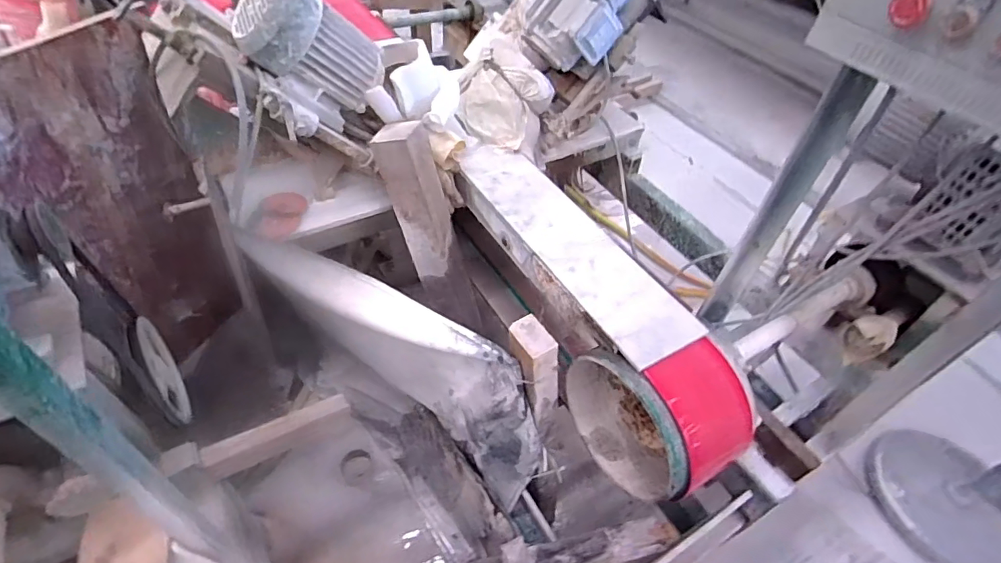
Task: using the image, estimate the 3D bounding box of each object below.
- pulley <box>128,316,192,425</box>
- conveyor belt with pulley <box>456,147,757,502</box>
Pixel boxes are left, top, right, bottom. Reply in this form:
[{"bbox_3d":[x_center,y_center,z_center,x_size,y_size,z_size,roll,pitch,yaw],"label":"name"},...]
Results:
[{"bbox_3d":[-0.622,0.163,0.915,0.034,0.182,0.196,-23,53,-24],"label":"pulley"},{"bbox_3d":[0.126,0.032,1.006,0.192,0.277,0.795,-26,56,-20],"label":"conveyor belt with pulley"}]

